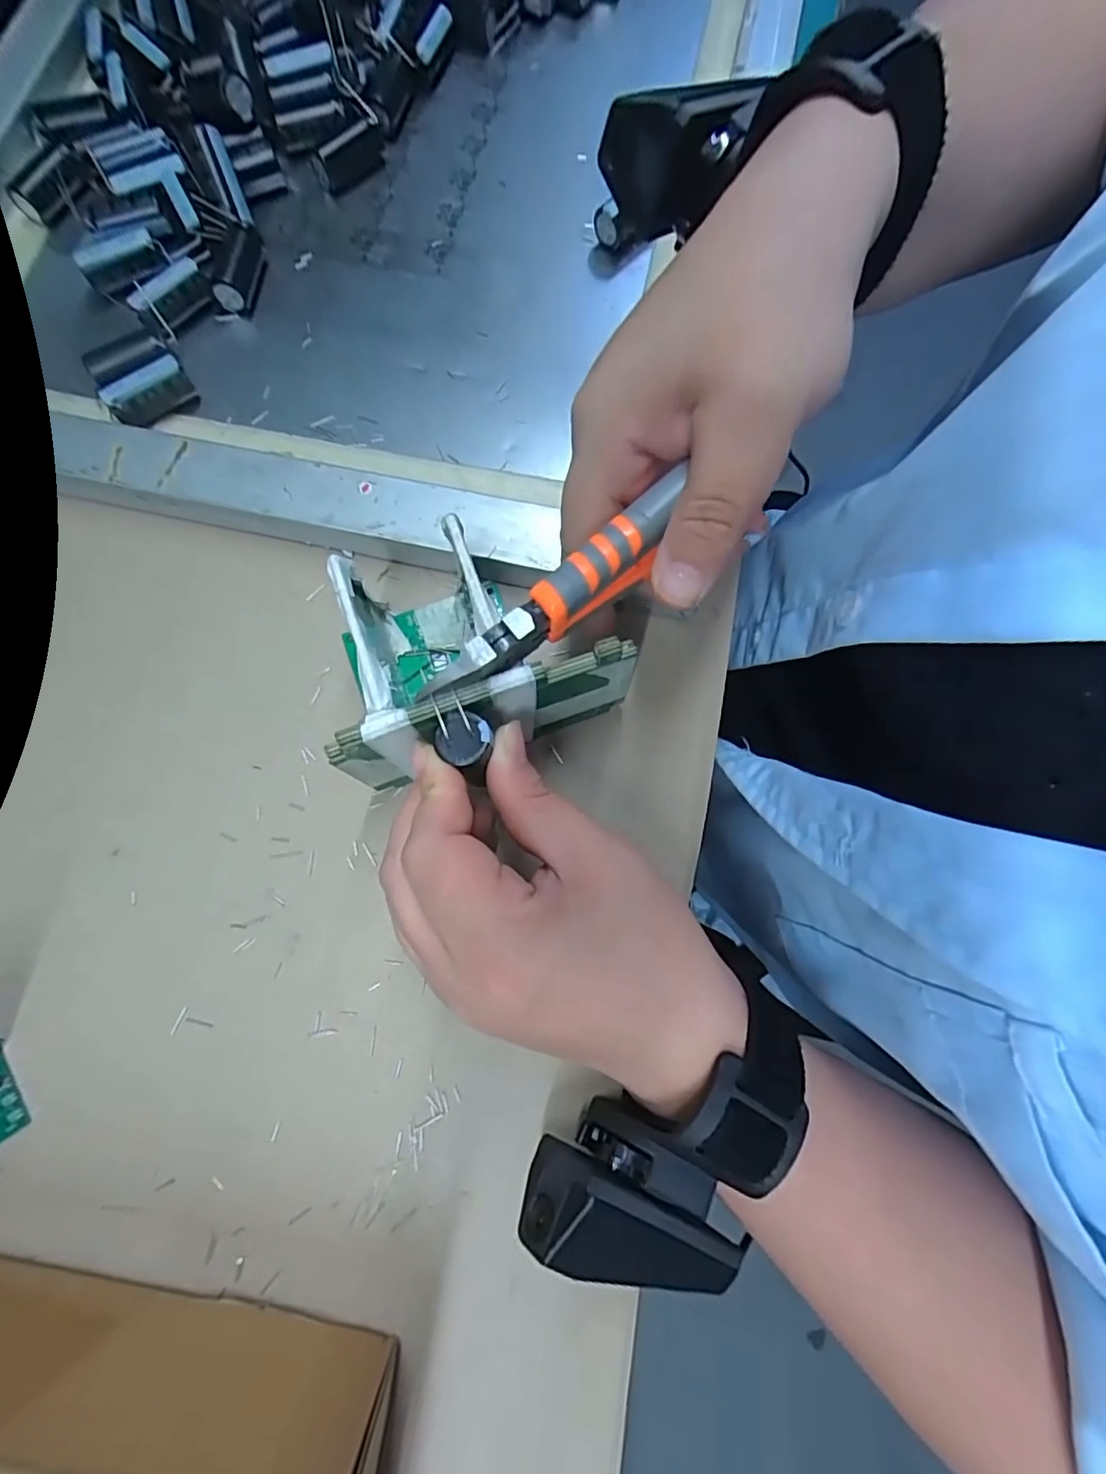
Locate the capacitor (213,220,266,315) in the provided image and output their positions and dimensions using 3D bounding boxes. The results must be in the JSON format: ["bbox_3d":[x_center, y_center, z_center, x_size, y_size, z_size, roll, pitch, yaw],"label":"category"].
[{"bbox_3d":[-0.155,-0.234,0.292,0.014,0.016,0.042,8,77,3],"label":"capacitor"}]

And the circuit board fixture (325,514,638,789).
[{"bbox_3d":[-0.026,-0.034,0.218,0.093,0.069,0.087,-12,77,-2],"label":"circuit board fixture"}]

